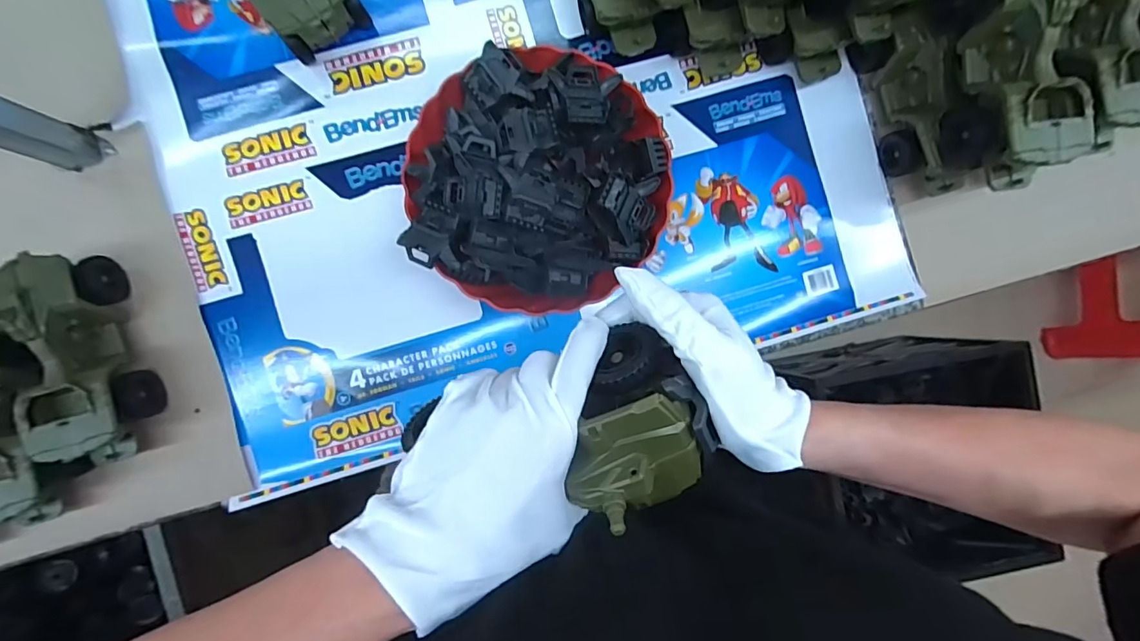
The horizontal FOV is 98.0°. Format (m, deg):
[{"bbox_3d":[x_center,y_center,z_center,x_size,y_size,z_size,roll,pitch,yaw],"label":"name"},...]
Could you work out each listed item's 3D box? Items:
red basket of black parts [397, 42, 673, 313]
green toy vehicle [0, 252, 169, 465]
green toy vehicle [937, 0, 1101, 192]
[{"bbox_3d":[-0.031,-0.131,0.478,0.244,0.066,0.242,-1,91,-4],"label":"red basket of black parts"},{"bbox_3d":[-0.444,0.035,0.450,0.074,0.076,0.185,-11,92,-3],"label":"green toy vehicle"},{"bbox_3d":[0.380,-0.208,0.416,0.086,0.077,0.183,-6,104,-3],"label":"green toy vehicle"}]

